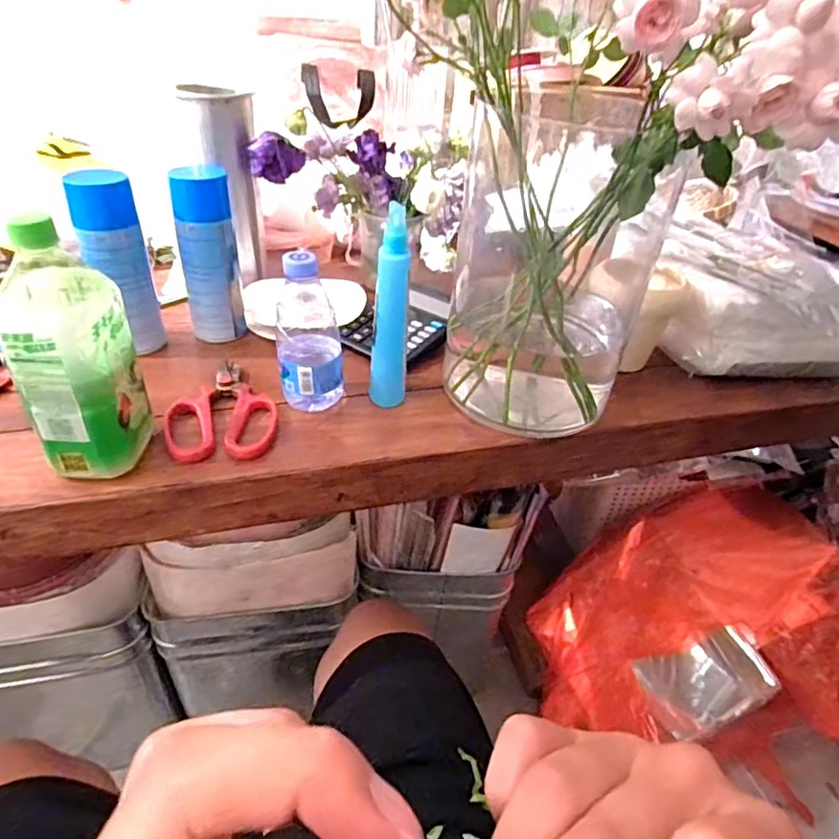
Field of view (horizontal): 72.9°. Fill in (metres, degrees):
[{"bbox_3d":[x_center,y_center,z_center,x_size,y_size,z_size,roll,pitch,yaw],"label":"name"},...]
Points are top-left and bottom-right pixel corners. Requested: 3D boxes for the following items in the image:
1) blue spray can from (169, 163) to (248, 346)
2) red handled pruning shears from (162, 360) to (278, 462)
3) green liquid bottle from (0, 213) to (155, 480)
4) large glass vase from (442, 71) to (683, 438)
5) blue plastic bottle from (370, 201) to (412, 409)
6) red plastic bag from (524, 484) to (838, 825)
[{"bbox_3d":[-0.249,-0.193,0.673,0.063,0.186,0.068,-9,41,-18],"label":"blue spray can"},{"bbox_3d":[-0.206,-0.012,0.587,0.104,0.017,0.152,-9,41,-18],"label":"red handled pruning shears"},{"bbox_3d":[-0.281,-0.047,0.465,0.071,0.207,0.077,4,38,-3],"label":"green liquid bottle"},{"bbox_3d":[0.143,-0.144,0.599,0.187,0.294,0.203,19,40,17],"label":"large glass vase"},{"bbox_3d":[-0.028,-0.105,0.565,0.036,0.198,0.032,4,38,-3],"label":"blue plastic bottle"},{"bbox_3d":[0.536,0.409,1.082,0.579,0.353,0.470,-6,40,-14],"label":"red plastic bag"}]

